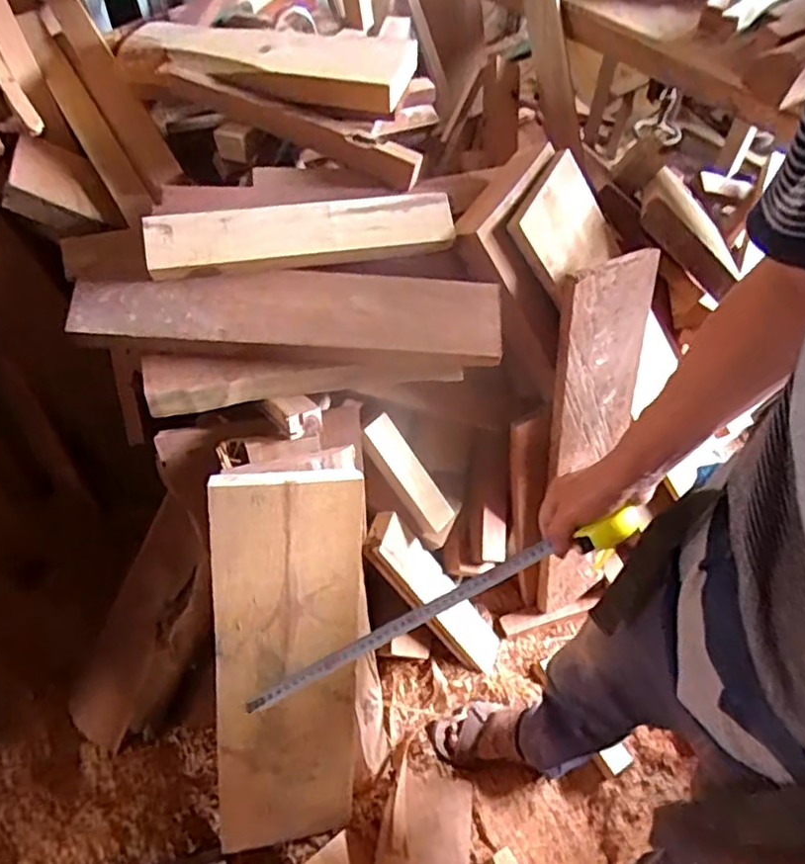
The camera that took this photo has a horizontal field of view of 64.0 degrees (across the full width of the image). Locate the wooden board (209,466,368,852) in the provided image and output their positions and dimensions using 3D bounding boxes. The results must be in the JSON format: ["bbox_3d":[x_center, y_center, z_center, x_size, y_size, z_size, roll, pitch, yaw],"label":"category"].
[{"bbox_3d":[-0.159,0.350,0.946,0.221,0.602,0.043,-2,15,-17],"label":"wooden board"}]

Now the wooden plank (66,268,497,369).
[{"bbox_3d":[-0.157,-0.173,0.926,0.598,0.033,0.131,0,74,-8],"label":"wooden plank"}]

